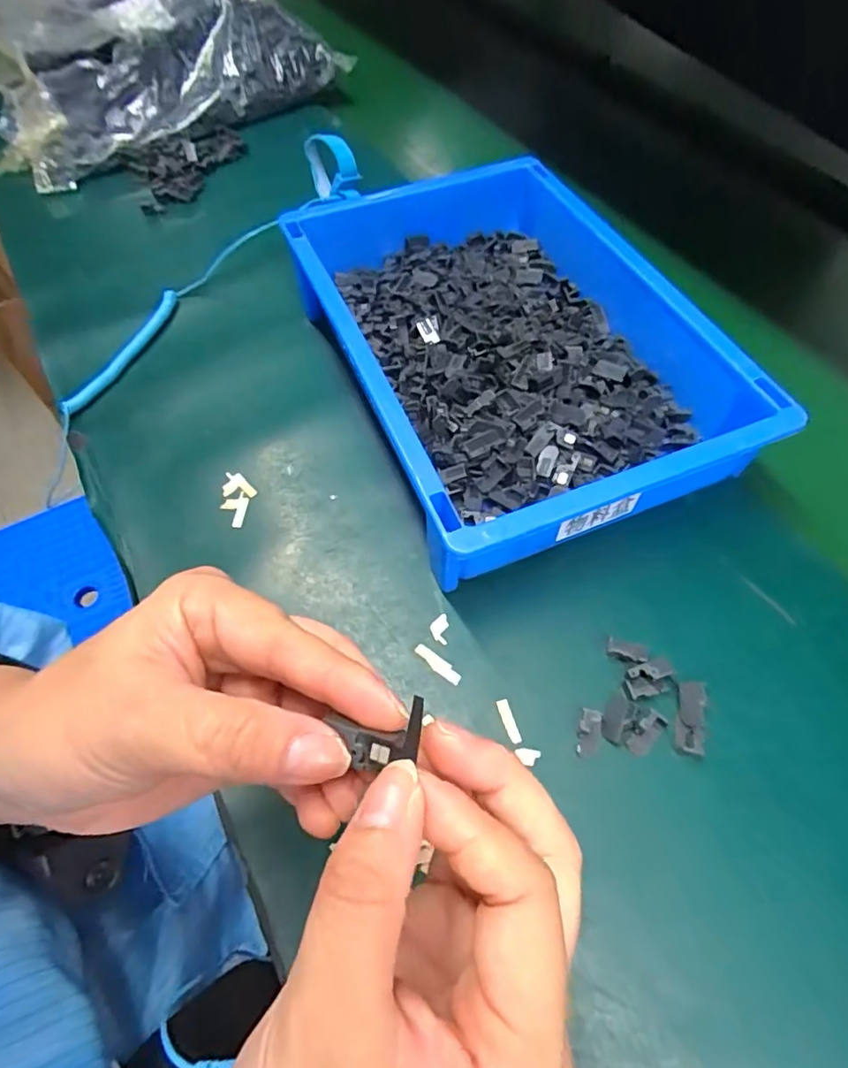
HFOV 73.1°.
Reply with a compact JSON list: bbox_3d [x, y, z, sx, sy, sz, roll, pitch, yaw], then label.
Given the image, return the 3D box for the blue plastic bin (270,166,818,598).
[{"bbox_3d":[0.054,-0.128,0.385,0.213,0.072,0.308,-21,60,-9],"label":"blue plastic bin"}]

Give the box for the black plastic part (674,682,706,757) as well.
[{"bbox_3d":[0.131,0.090,0.281,0.012,0.006,0.035,12,60,10],"label":"black plastic part"}]

